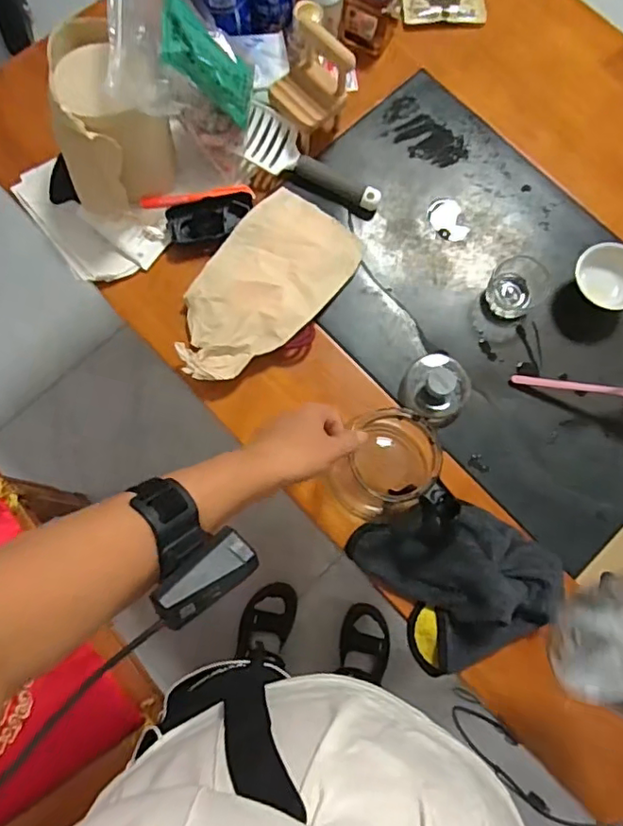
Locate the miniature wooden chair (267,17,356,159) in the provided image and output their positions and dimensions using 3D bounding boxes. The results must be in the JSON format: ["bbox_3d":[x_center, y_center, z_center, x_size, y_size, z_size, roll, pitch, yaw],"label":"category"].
[{"bbox_3d":[-0.003,-0.401,0.697,0.075,0.109,0.081,-43,82,-10],"label":"miniature wooden chair"}]

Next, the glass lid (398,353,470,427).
[{"bbox_3d":[0.150,-0.032,0.666,0.078,0.036,0.080,0,78,-2],"label":"glass lid"}]

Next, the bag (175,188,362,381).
[{"bbox_3d":[-0.060,-0.151,0.686,0.144,0.031,0.258,37,79,6],"label":"bag"}]

